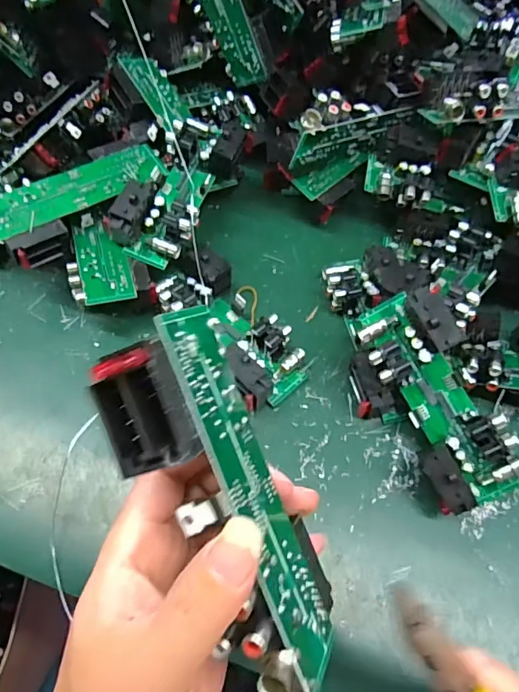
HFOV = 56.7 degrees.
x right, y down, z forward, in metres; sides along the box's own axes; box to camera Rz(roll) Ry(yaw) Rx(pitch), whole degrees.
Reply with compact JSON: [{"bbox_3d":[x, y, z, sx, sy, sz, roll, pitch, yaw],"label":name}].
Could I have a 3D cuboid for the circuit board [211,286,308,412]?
[{"bbox_3d":[-0.008,-0.006,0.359,0.060,0.033,0.100,-26,64,-16],"label":"circuit board"}]

